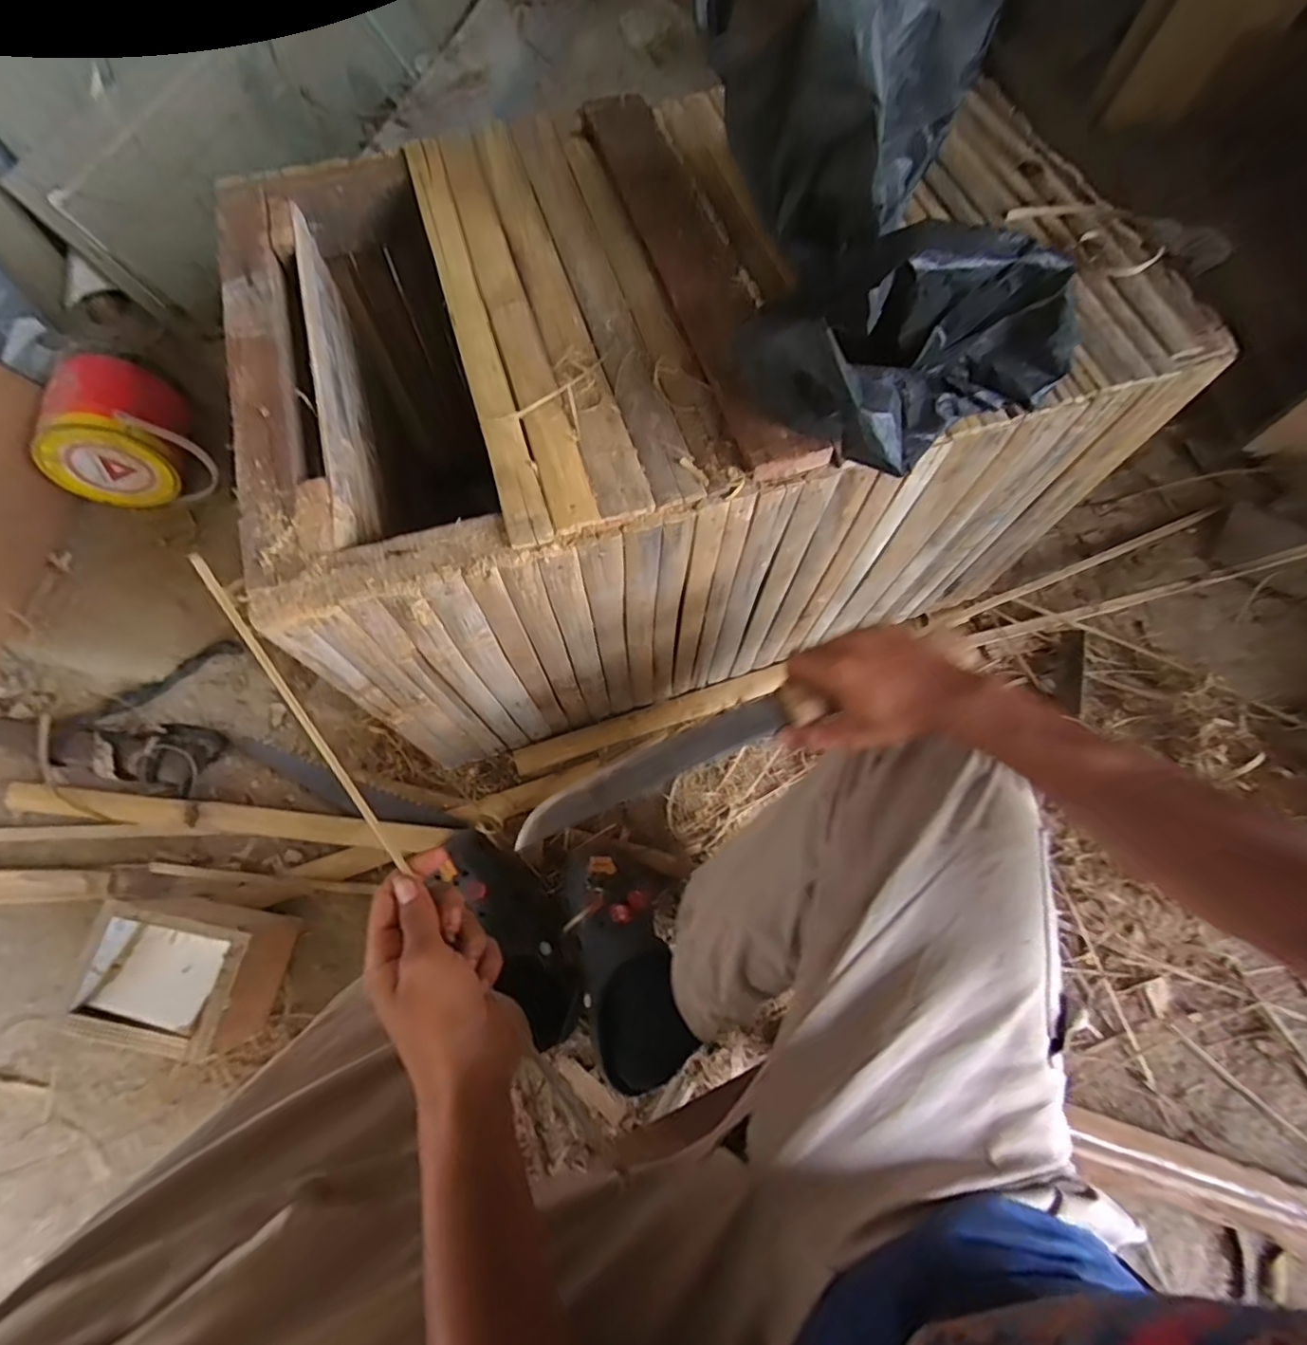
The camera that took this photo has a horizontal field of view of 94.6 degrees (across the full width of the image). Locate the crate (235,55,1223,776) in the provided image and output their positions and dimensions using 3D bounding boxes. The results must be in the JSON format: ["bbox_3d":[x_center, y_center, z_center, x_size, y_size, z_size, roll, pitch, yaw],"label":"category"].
[{"bbox_3d":[0.023,-0.273,0.674,0.748,0.404,0.464,-16,68,-10],"label":"crate"}]

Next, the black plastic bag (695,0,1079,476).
[{"bbox_3d":[0.144,-0.283,0.375,0.195,0.211,0.273,-21,69,-12],"label":"black plastic bag"}]

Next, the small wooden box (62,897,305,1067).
[{"bbox_3d":[-0.496,0.322,0.649,0.172,0.107,0.135,12,66,2],"label":"small wooden box"}]

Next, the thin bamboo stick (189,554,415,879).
[{"bbox_3d":[-0.222,0.026,0.381,0.007,0.011,0.236,-34,90,-16],"label":"thin bamboo stick"}]

